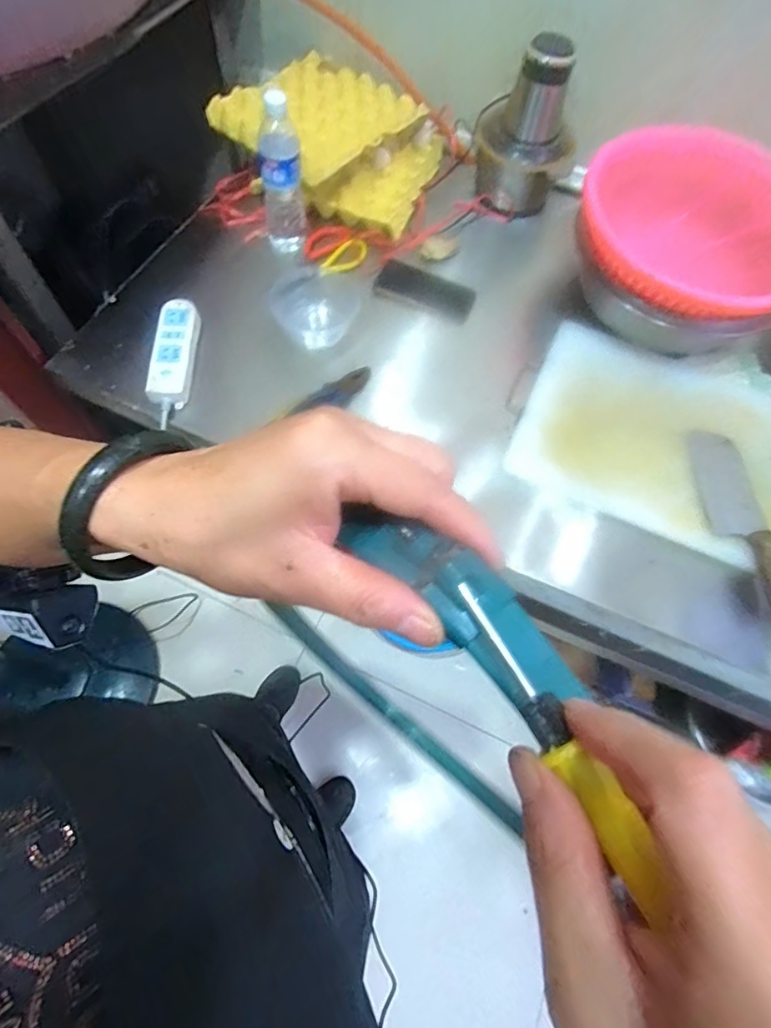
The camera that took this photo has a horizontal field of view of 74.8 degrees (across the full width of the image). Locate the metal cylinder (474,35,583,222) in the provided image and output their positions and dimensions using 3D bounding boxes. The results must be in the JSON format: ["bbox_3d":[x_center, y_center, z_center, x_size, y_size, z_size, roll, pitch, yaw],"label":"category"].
[{"bbox_3d":[0.265,-0.664,0.879,0.204,0.252,0.153,16,64,6],"label":"metal cylinder"}]

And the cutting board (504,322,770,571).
[{"bbox_3d":[0.436,-0.110,0.755,0.438,0.035,0.321,24,65,10],"label":"cutting board"}]

